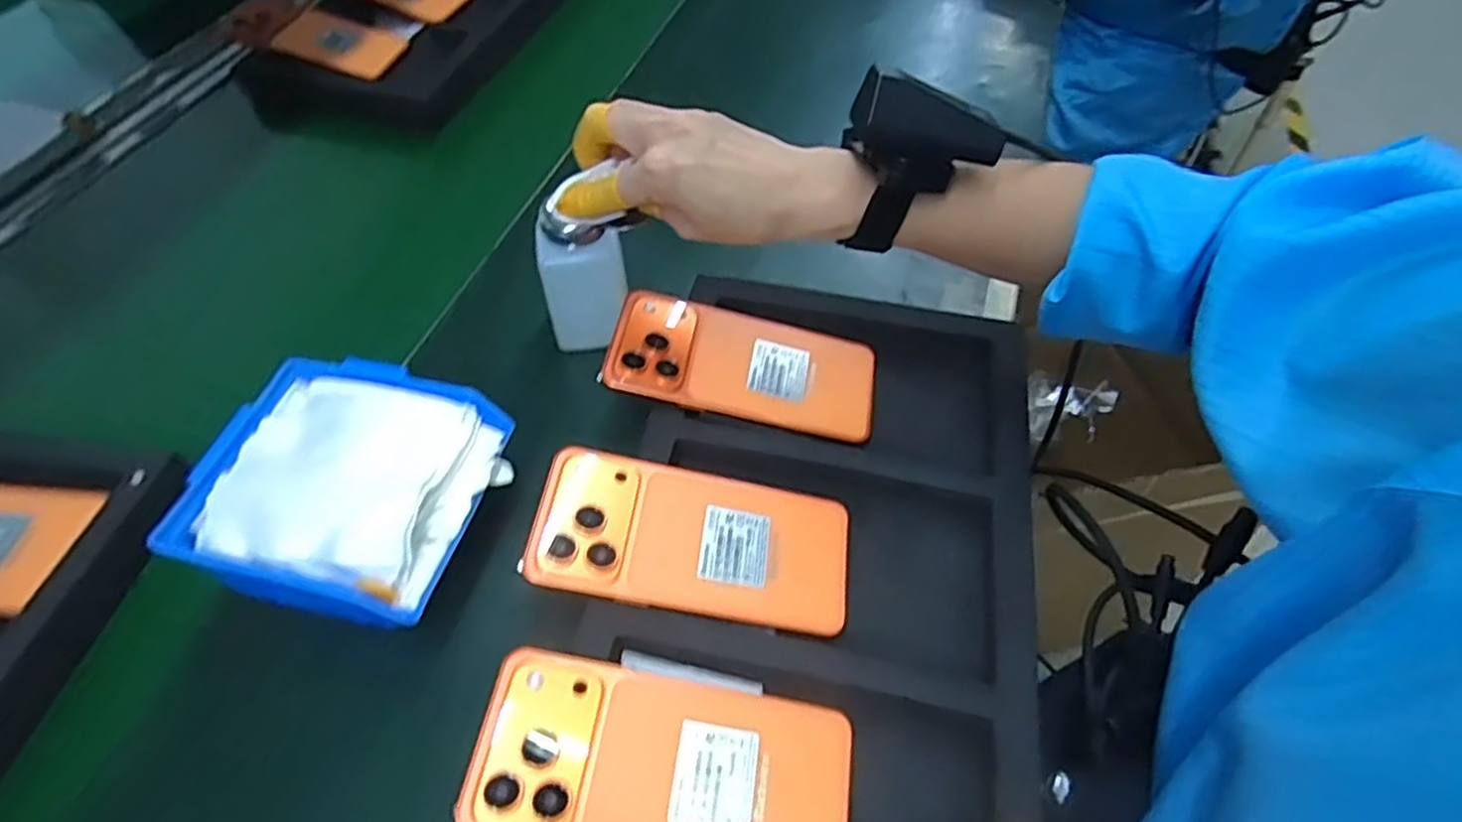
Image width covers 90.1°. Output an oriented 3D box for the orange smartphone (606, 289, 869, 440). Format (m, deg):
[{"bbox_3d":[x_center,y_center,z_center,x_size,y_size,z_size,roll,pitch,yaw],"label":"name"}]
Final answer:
[{"bbox_3d":[0.009,-0.030,0.454,0.162,0.007,0.080,13,57,-4],"label":"orange smartphone"}]

